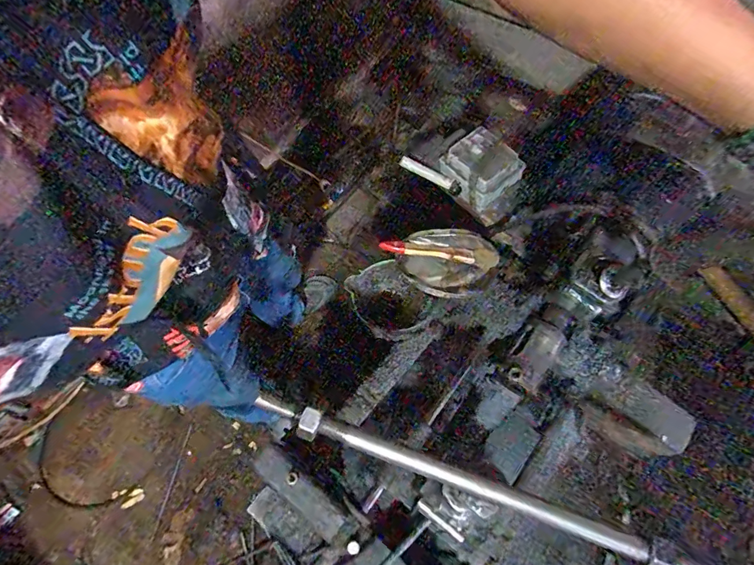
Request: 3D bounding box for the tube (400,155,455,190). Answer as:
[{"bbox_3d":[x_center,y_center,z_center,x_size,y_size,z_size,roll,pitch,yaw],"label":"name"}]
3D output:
[{"bbox_3d":[0.094,-0.210,0.810,0.108,0.019,0.017,27,67,1],"label":"tube"}]

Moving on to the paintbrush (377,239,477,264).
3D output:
[{"bbox_3d":[0.075,-0.048,0.640,0.141,0.017,0.016,7,64,7],"label":"paintbrush"}]

